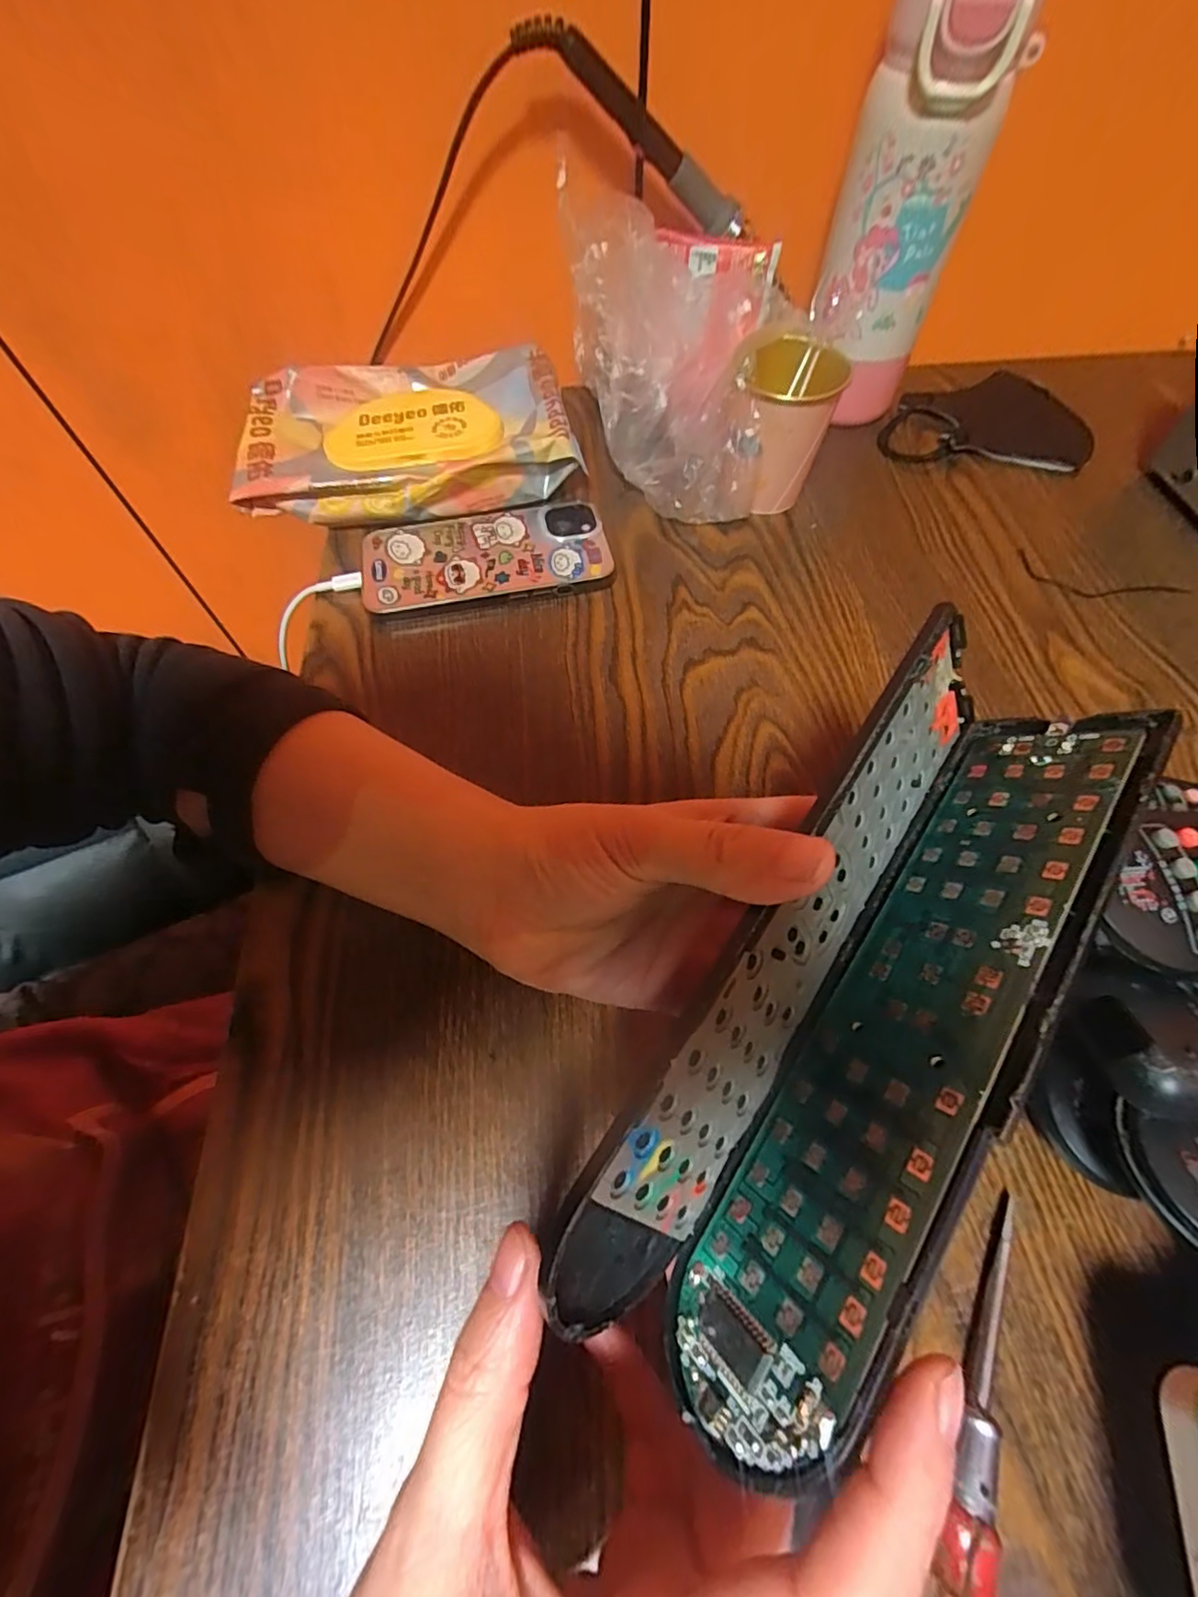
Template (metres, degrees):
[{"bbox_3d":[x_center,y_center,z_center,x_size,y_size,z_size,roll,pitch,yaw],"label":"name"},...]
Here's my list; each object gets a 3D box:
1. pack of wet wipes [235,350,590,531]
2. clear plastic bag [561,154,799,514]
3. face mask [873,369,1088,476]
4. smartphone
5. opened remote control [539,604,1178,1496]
[{"bbox_3d":[-0.129,-0.238,0.382,0.204,0.044,0.125,-12,62,-6],"label":"pack of wet wipes"},{"bbox_3d":[0.047,-0.266,0.359,0.131,0.129,0.140,4,62,3],"label":"clear plastic bag"},{"bbox_3d":[0.275,-0.273,0.418,0.140,0.010,0.102,4,62,3],"label":"face mask"},{"bbox_3d":[-0.069,-0.148,0.355,0.148,0.015,0.076,-7,62,-3],"label":"smartphone"},{"bbox_3d":[0.068,0.043,0.142,0.062,0.041,0.190,34,73,17],"label":"opened remote control"}]

